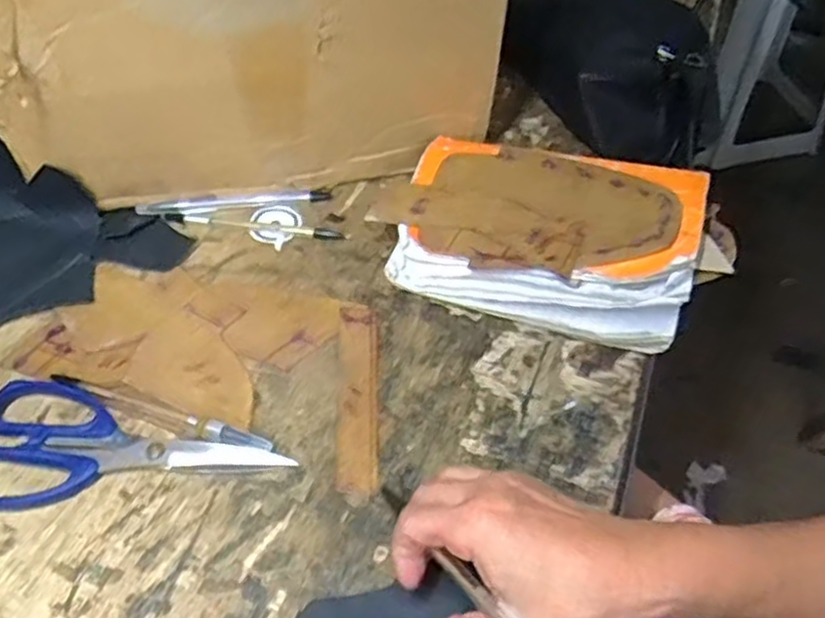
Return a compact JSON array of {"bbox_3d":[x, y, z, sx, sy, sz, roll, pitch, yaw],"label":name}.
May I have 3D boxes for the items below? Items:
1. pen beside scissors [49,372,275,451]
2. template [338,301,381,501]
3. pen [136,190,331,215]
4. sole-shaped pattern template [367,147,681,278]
[{"bbox_3d":[-0.153,0.060,0.439,0.147,0.008,0.013,18,52,13],"label":"pen beside scissors"},{"bbox_3d":[-0.033,0.052,0.455,0.025,0.004,0.141,-1,50,-3],"label":"template"},{"bbox_3d":[-0.137,-0.083,0.562,0.144,0.007,0.013,-7,51,-8],"label":"pen"},{"bbox_3d":[0.075,-0.070,0.493,0.190,0.009,0.101,17,63,21],"label":"sole-shaped pattern template"}]

